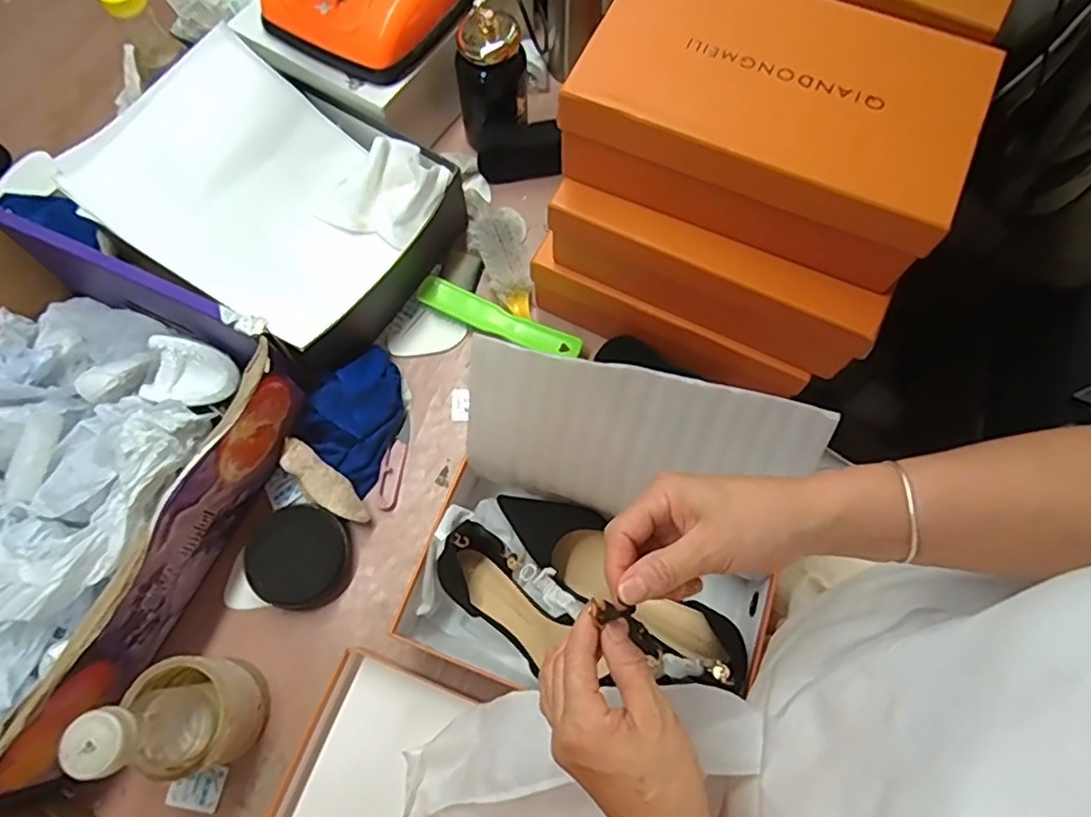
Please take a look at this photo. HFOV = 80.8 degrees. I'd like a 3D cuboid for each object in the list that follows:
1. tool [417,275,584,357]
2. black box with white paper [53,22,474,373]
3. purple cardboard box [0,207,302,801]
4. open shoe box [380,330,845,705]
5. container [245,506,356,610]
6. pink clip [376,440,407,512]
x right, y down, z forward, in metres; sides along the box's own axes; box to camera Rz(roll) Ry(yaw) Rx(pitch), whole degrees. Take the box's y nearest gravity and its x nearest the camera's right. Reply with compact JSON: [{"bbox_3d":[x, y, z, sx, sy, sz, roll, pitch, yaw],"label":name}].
[{"bbox_3d":[-0.052,-0.097,0.687,0.187,0.014,0.036,25,72,9],"label":"tool"},{"bbox_3d":[-0.283,-0.220,0.681,0.315,0.108,0.255,32,73,11],"label":"black box with white paper"},{"bbox_3d":[-0.458,0.066,0.558,0.332,0.119,0.399,23,71,8],"label":"purple cardboard box"},{"bbox_3d":[0.046,0.110,0.522,0.284,0.197,0.223,12,70,4],"label":"open shoe box"},{"bbox_3d":[-0.231,0.140,0.603,0.087,0.028,0.091,0,70,0],"label":"container"},{"bbox_3d":[-0.156,0.067,0.647,0.021,0.006,0.072,6,70,2],"label":"pink clip"}]

